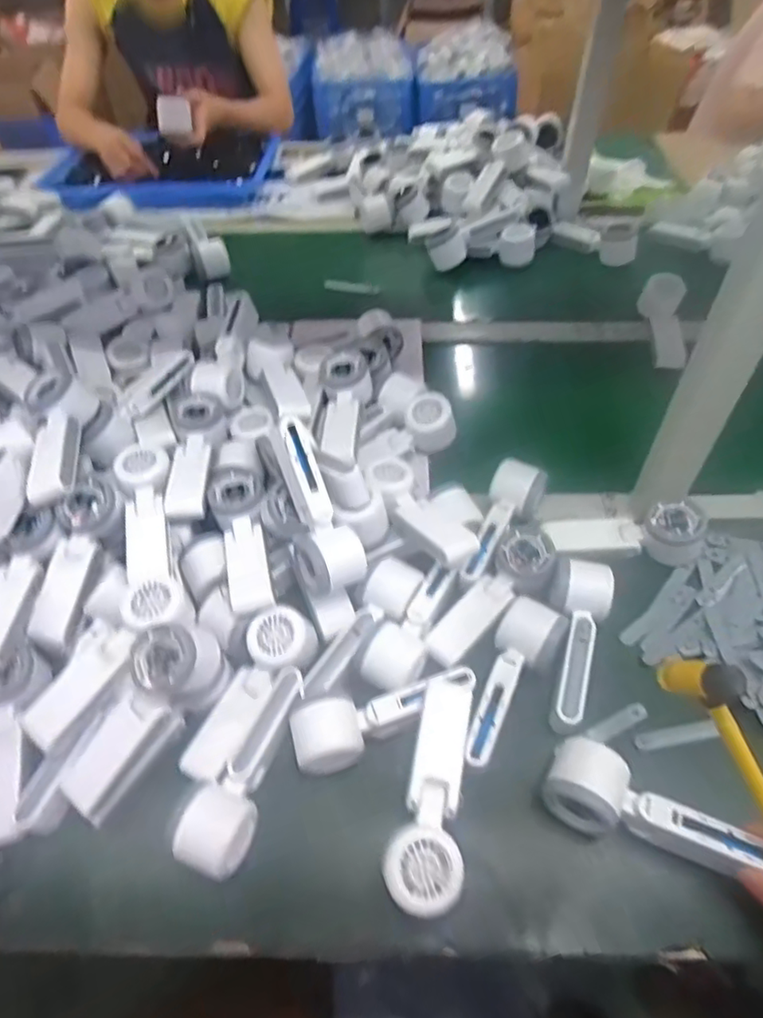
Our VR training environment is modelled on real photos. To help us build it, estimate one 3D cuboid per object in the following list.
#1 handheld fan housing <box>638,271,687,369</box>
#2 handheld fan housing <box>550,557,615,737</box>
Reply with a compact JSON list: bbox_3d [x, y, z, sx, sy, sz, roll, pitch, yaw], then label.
[{"bbox_3d":[0.427,-0.278,0.900,0.047,0.055,0.161,0,74,-1],"label":"handheld fan housing"},{"bbox_3d":[0.179,0.119,0.559,0.057,0.043,0.157,18,54,15],"label":"handheld fan housing"}]

